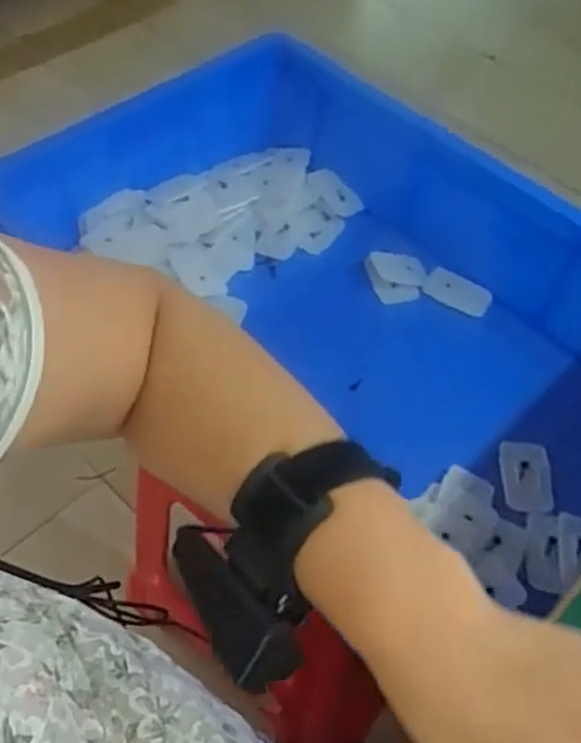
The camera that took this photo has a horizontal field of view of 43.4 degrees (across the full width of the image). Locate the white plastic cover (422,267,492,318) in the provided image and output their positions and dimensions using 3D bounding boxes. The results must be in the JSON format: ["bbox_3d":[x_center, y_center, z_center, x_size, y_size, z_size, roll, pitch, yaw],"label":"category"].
[{"bbox_3d":[0.180,-0.085,0.790,0.074,0.009,0.036,30,80,17],"label":"white plastic cover"}]

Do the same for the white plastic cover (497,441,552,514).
[{"bbox_3d":[0.217,0.097,0.674,0.045,0.004,0.065,-1,73,-2],"label":"white plastic cover"}]

